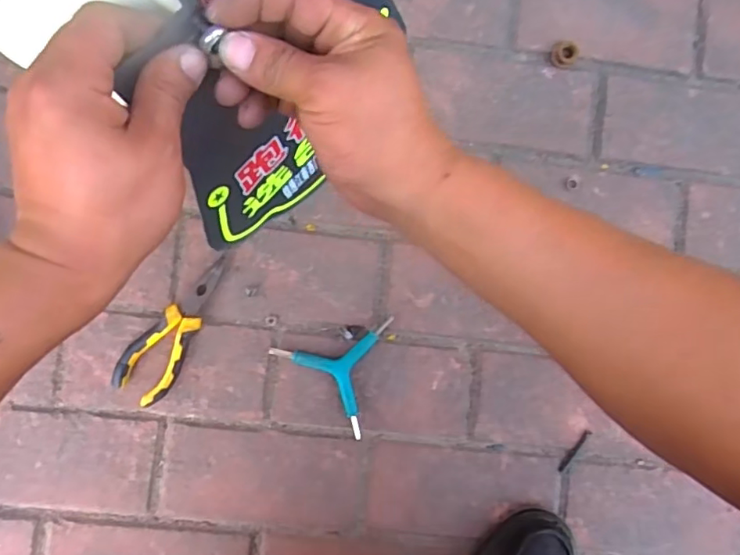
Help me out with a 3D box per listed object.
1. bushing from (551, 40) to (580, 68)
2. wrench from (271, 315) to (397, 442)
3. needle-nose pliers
[{"bbox_3d":[0.195,-0.222,0.543,0.028,0.008,0.024,-7,87,-4],"label":"bushing"},{"bbox_3d":[-0.043,0.083,0.522,0.101,0.010,0.112,16,86,-3],"label":"wrench"},{"bbox_3d":[-0.181,0.045,0.511,0.049,0.016,0.149,30,85,-2],"label":"needle-nose pliers"}]

